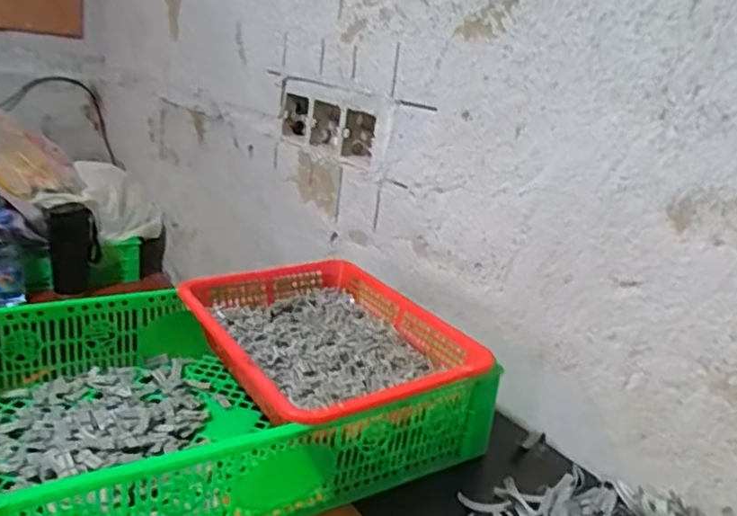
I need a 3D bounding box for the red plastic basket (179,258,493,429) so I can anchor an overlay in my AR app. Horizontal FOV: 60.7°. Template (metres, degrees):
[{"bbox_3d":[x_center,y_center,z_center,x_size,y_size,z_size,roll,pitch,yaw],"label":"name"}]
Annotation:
[{"bbox_3d":[-0.046,0.092,0.677,0.245,0.072,0.305,-7,23,-36],"label":"red plastic basket"}]

